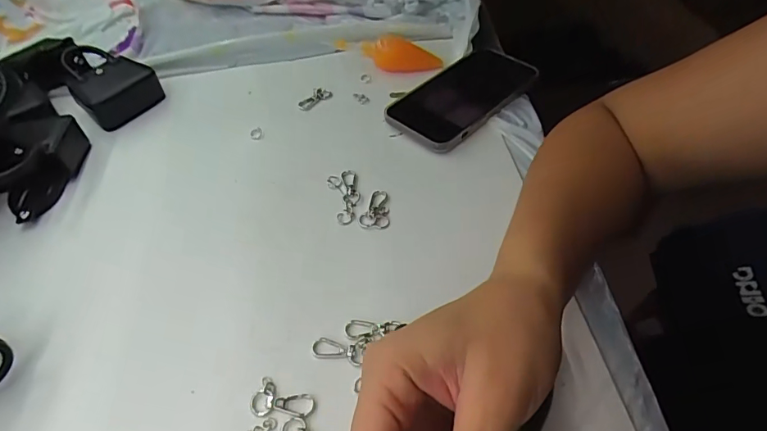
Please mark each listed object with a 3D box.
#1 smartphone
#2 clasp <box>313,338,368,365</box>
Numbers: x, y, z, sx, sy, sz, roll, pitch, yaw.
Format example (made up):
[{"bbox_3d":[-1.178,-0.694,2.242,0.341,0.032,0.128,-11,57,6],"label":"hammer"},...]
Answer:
[{"bbox_3d":[0.082,-0.123,0.466,0.165,0.015,0.084,-37,56,-23],"label":"smartphone"},{"bbox_3d":[-0.030,0.088,0.310,0.035,0.005,0.018,7,51,11],"label":"clasp"}]

